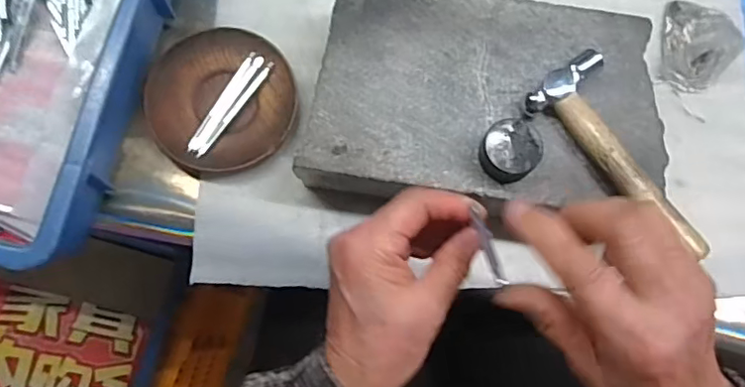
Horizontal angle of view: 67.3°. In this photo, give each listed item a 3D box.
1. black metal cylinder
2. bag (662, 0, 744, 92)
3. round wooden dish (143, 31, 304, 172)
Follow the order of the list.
[{"bbox_3d":[0.090,-0.028,0.371,0.037,0.024,0.037,0,76,-1],"label":"black metal cylinder"},{"bbox_3d":[0.270,-0.122,0.460,0.057,0.013,0.074,8,76,1],"label":"bag"},{"bbox_3d":[-0.117,-0.073,0.439,0.111,0.015,0.111,0,76,-1],"label":"round wooden dish"}]

